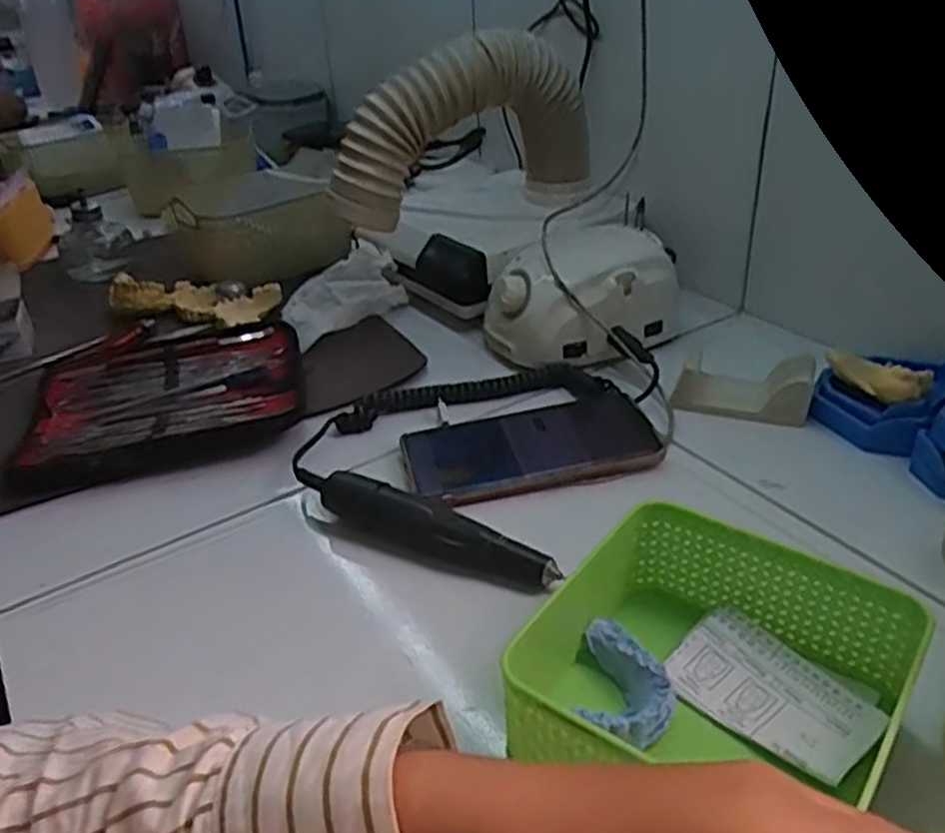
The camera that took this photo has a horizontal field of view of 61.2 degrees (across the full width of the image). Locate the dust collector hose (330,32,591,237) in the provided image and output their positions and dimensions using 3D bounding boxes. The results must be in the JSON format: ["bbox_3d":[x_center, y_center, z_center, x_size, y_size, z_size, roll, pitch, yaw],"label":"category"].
[{"bbox_3d":[-0.003,-0.234,0.652,0.239,0.126,0.067,-25,33,-34],"label":"dust collector hose"}]

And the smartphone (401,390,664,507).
[{"bbox_3d":[0.036,0.017,0.520,0.156,0.014,0.080,-11,28,-11],"label":"smartphone"}]

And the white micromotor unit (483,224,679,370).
[{"bbox_3d":[0.088,-0.098,0.634,0.149,0.084,0.095,-13,28,-15],"label":"white micromotor unit"}]

